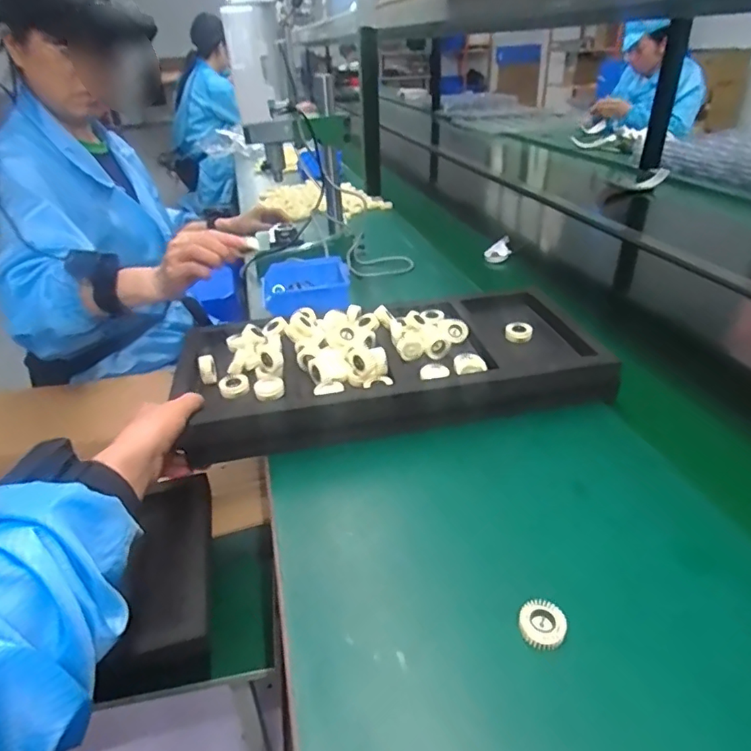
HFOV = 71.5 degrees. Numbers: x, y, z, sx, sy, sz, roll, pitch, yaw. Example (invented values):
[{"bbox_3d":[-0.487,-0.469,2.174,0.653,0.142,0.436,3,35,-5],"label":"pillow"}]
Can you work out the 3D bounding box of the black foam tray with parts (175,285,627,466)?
[{"bbox_3d":[0.012,-0.011,0.626,0.480,0.060,0.242,-6,32,-7],"label":"black foam tray with parts"}]

